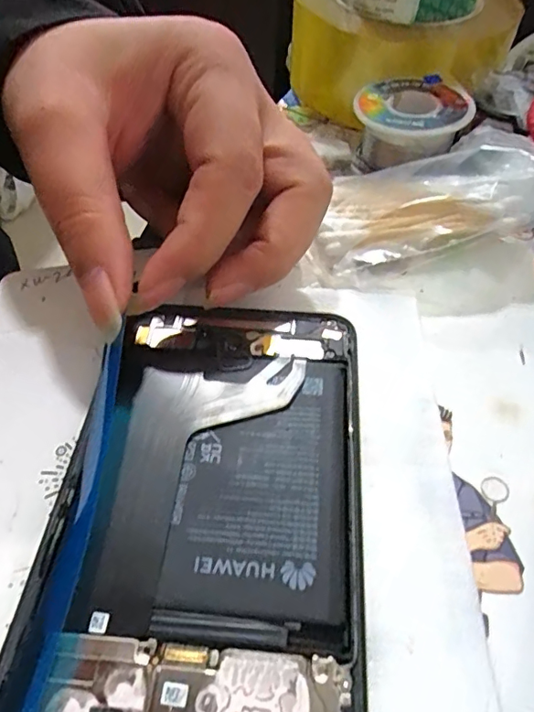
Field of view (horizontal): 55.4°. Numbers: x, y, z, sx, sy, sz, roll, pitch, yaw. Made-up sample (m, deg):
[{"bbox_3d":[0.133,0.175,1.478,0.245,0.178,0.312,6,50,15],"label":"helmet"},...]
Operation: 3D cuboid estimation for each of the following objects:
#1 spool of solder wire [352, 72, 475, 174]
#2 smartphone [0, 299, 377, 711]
[{"bbox_3d":[0.067,-0.112,0.245,0.052,0.023,0.049,1,54,-1],"label":"spool of solder wire"},{"bbox_3d":[-0.016,0.049,0.123,0.078,0.009,0.160,4,54,2],"label":"smartphone"}]

